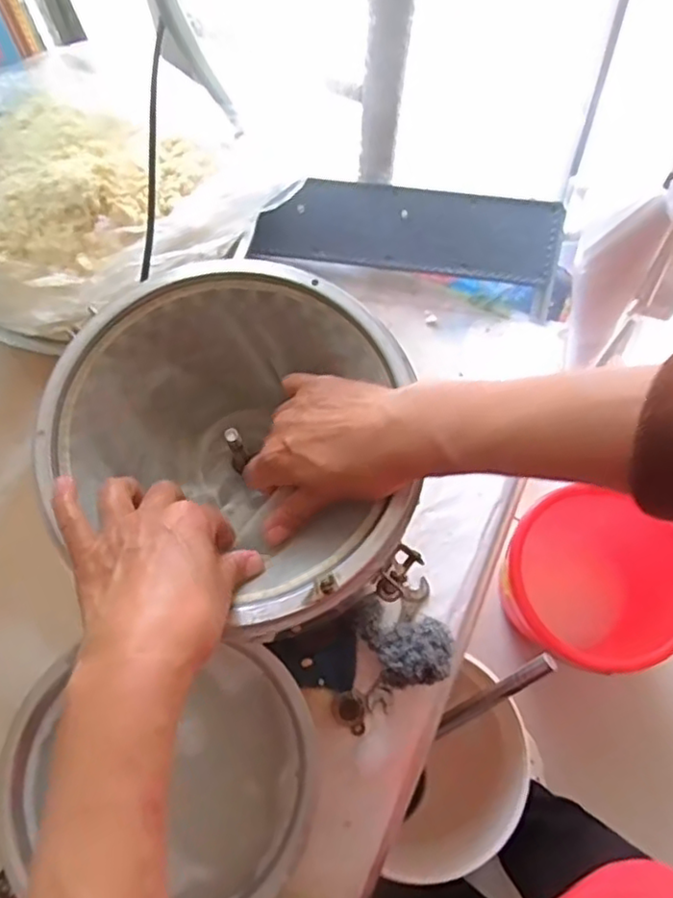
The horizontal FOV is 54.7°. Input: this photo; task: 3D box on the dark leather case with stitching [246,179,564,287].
[{"bbox_3d":[0.089,-0.297,0.883,0.400,0.022,0.105,9,115,8],"label":"dark leather case with stitching"}]

